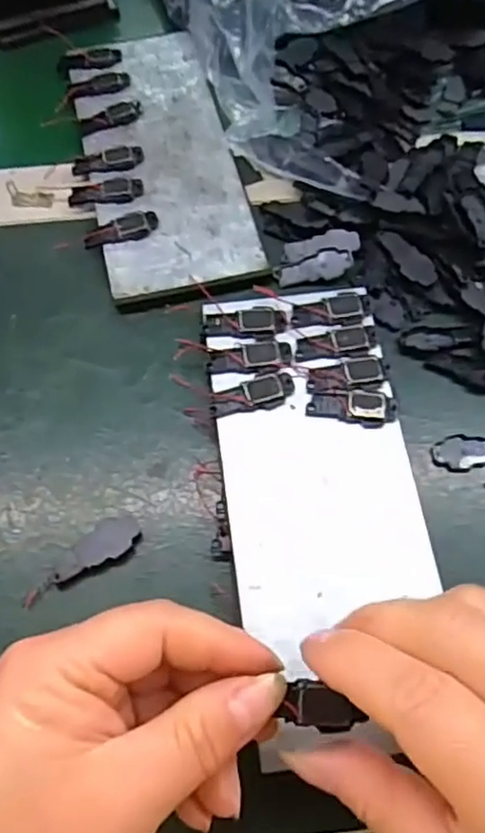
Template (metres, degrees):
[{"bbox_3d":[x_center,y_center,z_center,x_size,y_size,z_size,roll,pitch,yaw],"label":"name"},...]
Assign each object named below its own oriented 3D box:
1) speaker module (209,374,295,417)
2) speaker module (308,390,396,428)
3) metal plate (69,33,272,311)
[{"bbox_3d":[0.004,-0.010,0.286,0.038,0.004,0.014,-11,67,-5],"label":"speaker module"},{"bbox_3d":[0.049,-0.005,0.285,0.038,0.006,0.016,9,67,5],"label":"speaker module"},{"bbox_3d":[-0.047,-0.149,0.364,0.080,0.006,0.195,-14,67,-6],"label":"metal plate"}]

